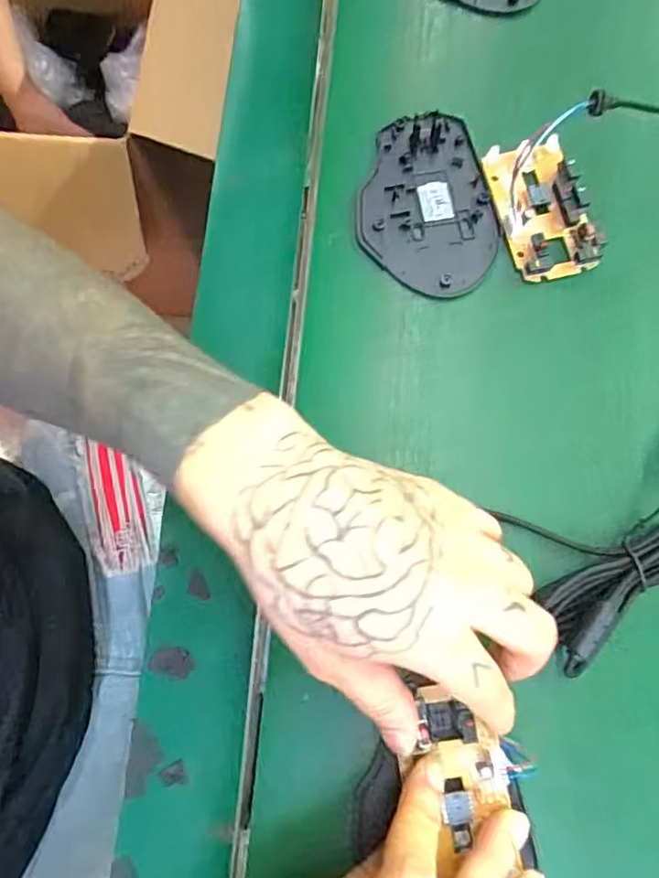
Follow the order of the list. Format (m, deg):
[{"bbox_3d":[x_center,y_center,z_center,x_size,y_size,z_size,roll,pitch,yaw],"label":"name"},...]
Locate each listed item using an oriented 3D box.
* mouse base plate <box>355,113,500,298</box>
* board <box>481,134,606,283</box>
[{"bbox_3d":[0.052,-0.130,0.320,0.072,0.006,0.107,-4,76,0],"label":"mouse base plate"},{"bbox_3d":[0.114,-0.126,0.313,0.044,0.016,0.079,-14,76,-2],"label":"board"}]

